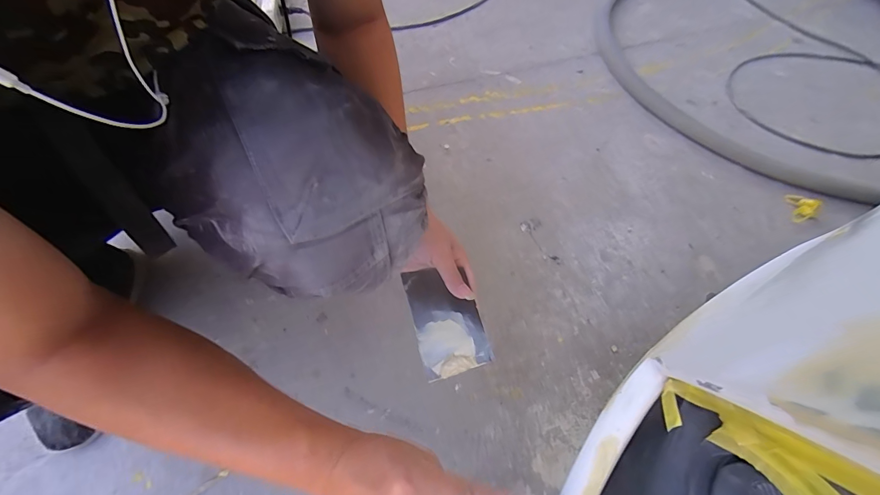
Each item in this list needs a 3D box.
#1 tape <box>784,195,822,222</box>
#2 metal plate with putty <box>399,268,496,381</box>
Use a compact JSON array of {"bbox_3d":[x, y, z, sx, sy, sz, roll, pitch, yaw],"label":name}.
[{"bbox_3d":[0.637,-0.072,0.668,0.040,0.020,0.052,6,62,2],"label":"tape"},{"bbox_3d":[0.005,0.076,0.418,0.073,0.008,0.118,-20,67,8],"label":"metal plate with putty"}]

